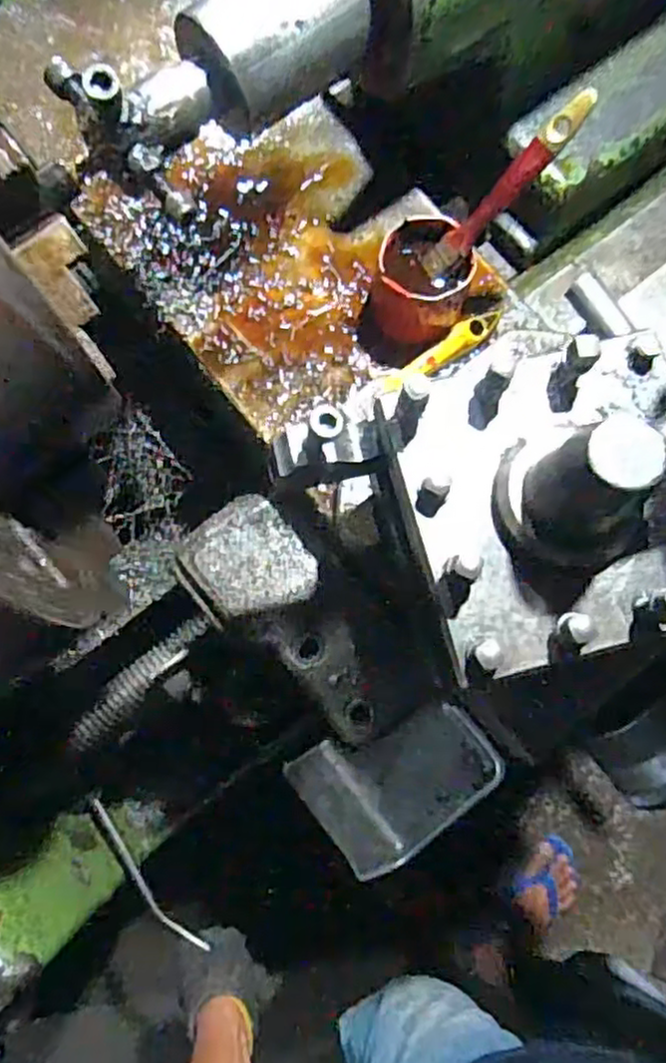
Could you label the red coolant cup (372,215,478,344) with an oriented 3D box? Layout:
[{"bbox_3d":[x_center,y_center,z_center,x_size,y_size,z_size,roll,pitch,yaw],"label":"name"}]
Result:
[{"bbox_3d":[0.062,-0.170,0.478,0.062,0.058,0.067,0,79,-1],"label":"red coolant cup"}]

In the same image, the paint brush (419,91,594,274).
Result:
[{"bbox_3d":[0.102,-0.203,0.424,0.010,0.131,0.020,-22,77,-45],"label":"paint brush"}]

